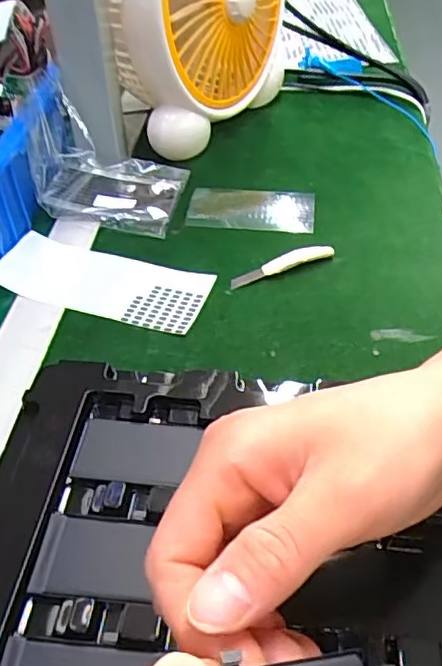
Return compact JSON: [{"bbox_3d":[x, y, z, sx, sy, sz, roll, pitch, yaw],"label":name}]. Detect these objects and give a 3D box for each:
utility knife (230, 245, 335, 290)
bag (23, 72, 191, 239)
[{"bbox_3d":[0.047,-0.055,0.453,0.086,0.011,0.016,-19,48,-16],"label":"utility knife"},{"bbox_3d":[-0.094,-0.146,0.496,0.115,0.081,0.093,4,46,6],"label":"bag"}]

